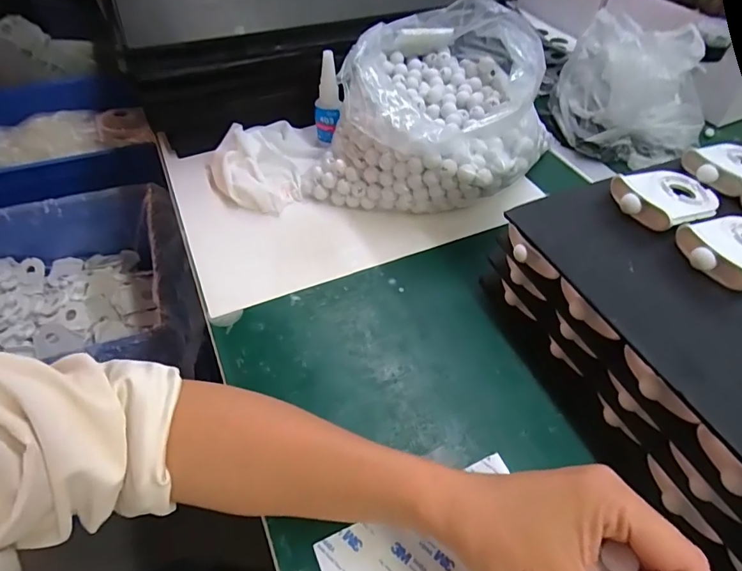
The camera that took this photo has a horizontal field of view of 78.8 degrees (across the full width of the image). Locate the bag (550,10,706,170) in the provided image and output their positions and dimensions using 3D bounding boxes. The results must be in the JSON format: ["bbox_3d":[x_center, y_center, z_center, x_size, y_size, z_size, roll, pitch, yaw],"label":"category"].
[{"bbox_3d":[0.320,-0.235,0.544,0.167,0.117,0.137,26,54,19],"label":"bag"}]

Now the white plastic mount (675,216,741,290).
[{"bbox_3d":[0.265,-0.028,0.323,0.084,0.015,0.059,-18,53,-16],"label":"white plastic mount"}]

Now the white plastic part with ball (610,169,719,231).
[{"bbox_3d":[0.238,-0.073,0.360,0.088,0.015,0.061,-20,53,-17],"label":"white plastic part with ball"}]

